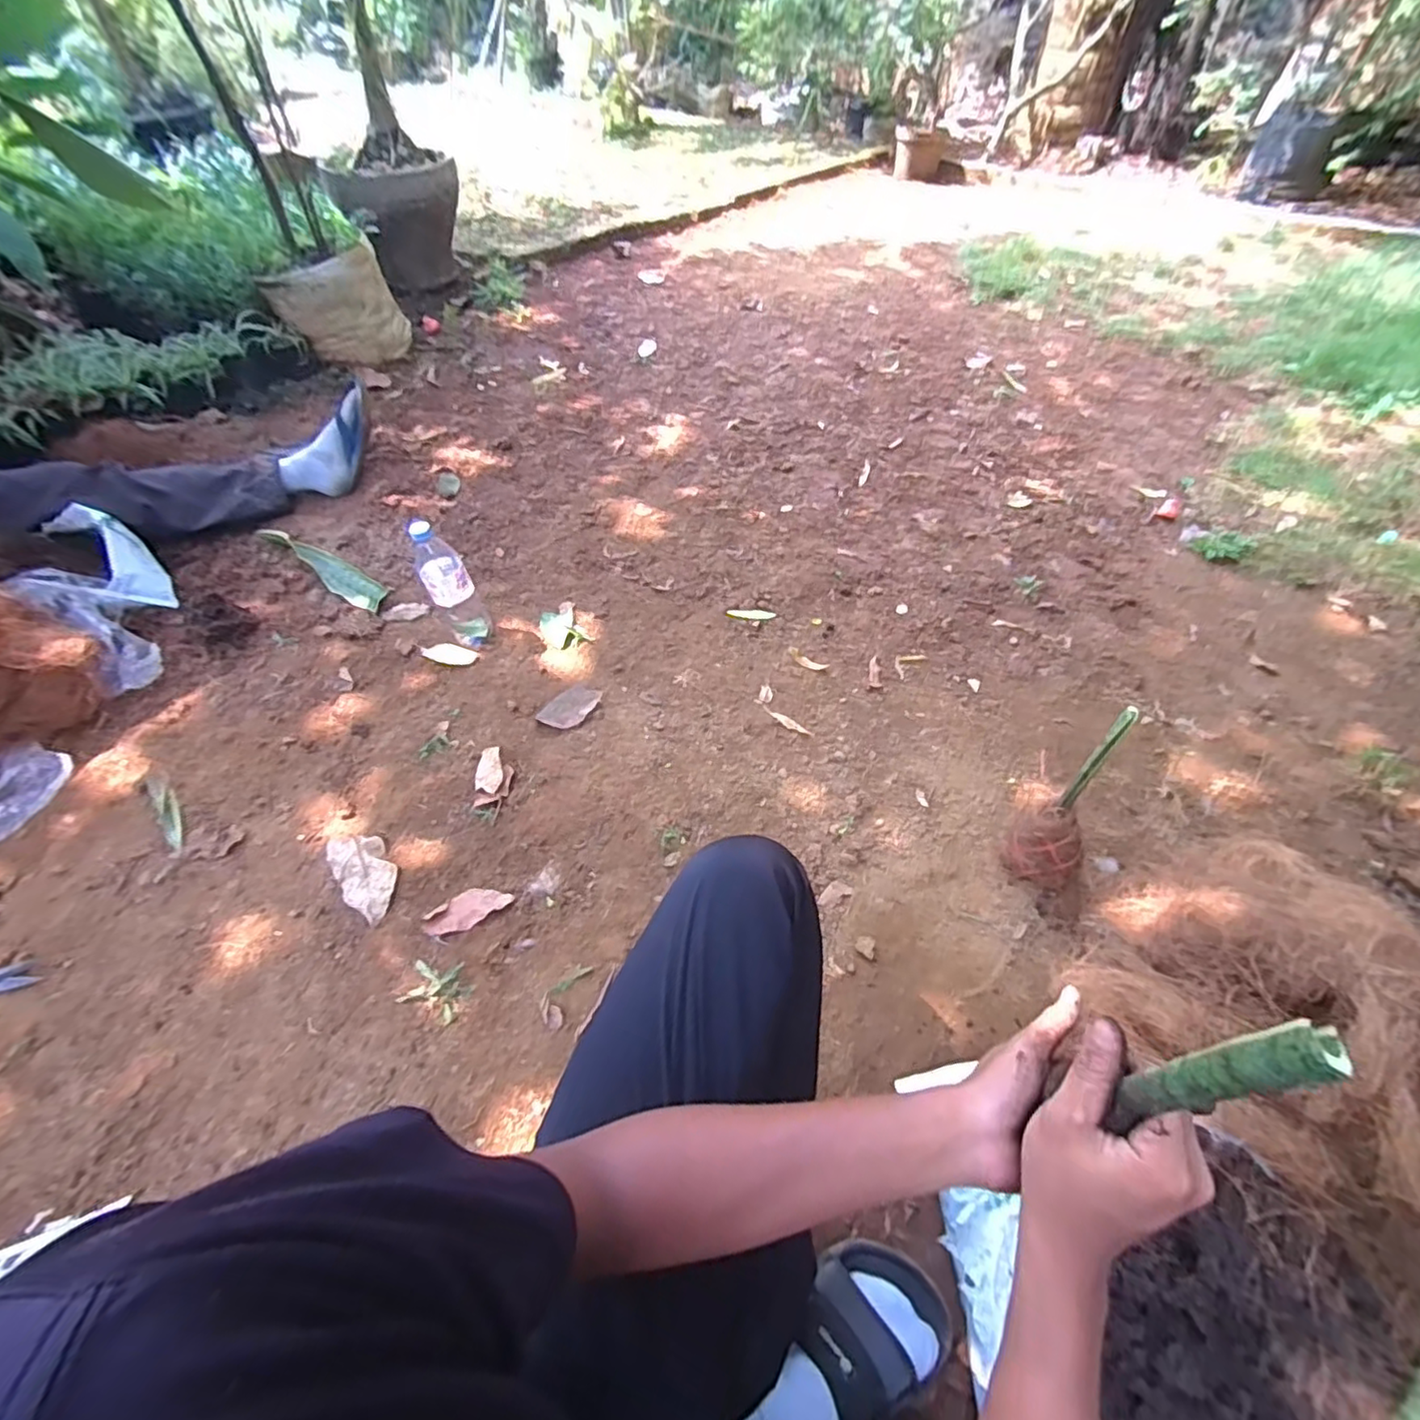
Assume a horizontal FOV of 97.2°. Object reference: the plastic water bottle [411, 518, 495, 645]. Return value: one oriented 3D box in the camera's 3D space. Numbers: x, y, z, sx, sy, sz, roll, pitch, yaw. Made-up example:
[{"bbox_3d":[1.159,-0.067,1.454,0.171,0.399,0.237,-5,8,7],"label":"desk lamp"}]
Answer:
[{"bbox_3d":[-0.448,-0.213,1.085,0.079,0.220,0.077,-23,53,-17],"label":"plastic water bottle"}]

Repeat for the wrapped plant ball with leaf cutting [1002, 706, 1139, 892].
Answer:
[{"bbox_3d":[0.431,0.130,0.737,0.083,0.279,0.081,-1,50,1],"label":"wrapped plant ball with leaf cutting"}]

